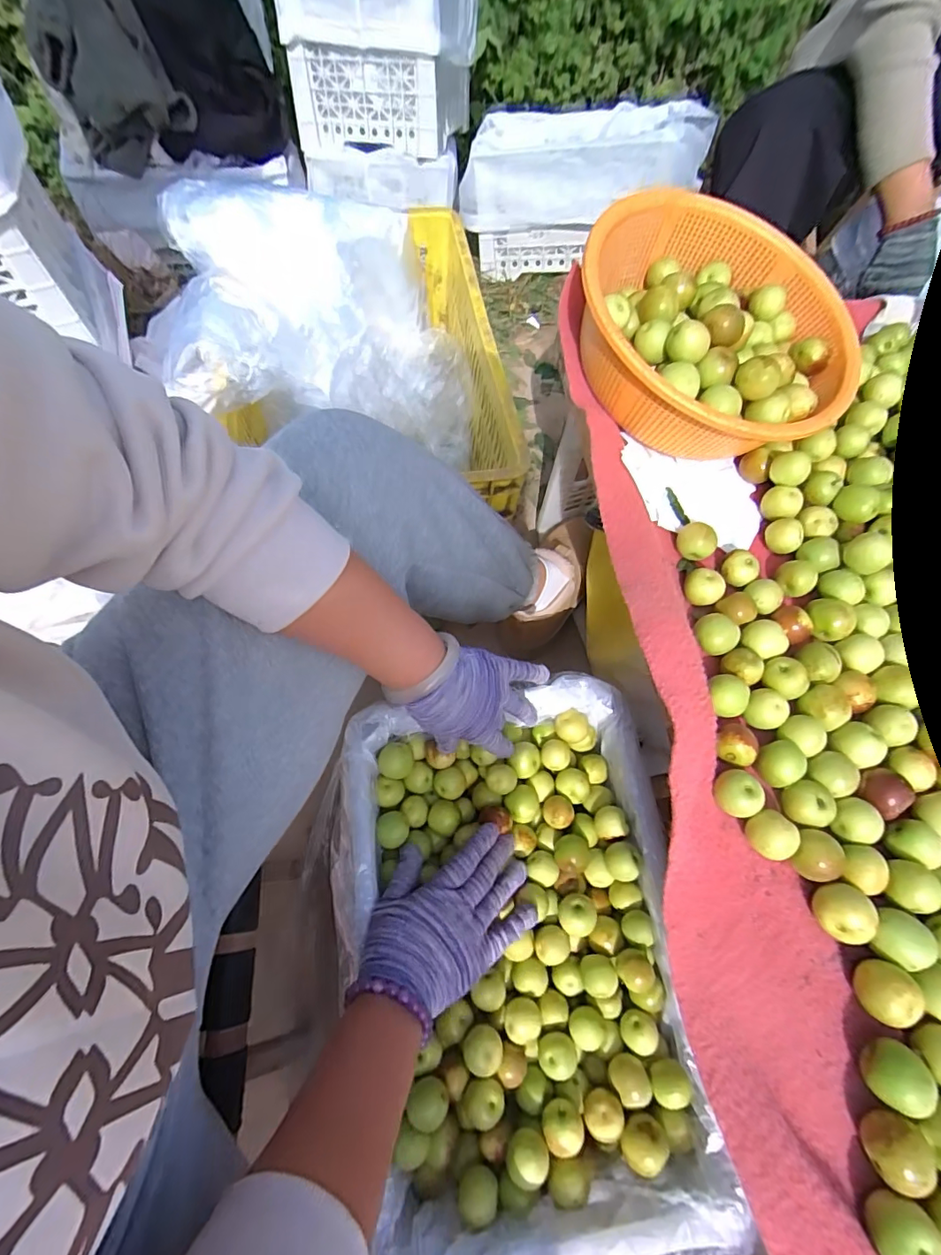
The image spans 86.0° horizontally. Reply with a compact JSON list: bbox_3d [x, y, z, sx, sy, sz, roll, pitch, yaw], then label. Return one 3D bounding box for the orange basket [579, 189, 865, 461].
[{"bbox_3d":[0.224,-0.270,0.478,0.254,0.111,0.253,28,67,9],"label":"orange basket"}]

